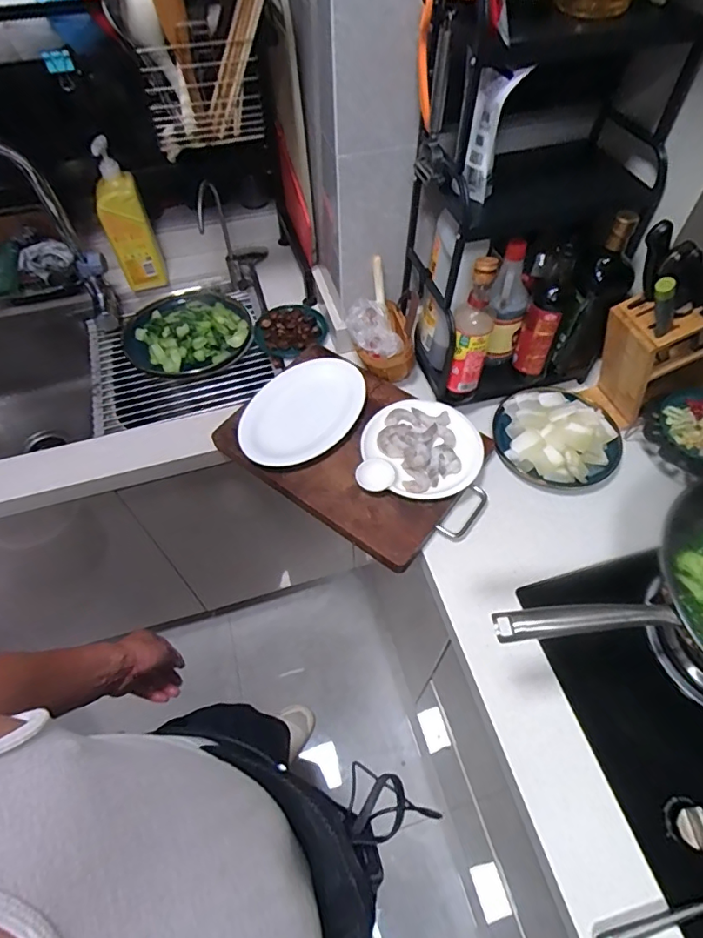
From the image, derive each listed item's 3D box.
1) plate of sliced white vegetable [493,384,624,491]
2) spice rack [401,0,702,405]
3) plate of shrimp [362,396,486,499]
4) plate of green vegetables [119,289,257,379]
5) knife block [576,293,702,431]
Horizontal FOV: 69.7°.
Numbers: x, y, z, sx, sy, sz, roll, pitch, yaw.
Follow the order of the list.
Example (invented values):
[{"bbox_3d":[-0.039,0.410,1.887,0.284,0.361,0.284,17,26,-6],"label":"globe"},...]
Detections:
[{"bbox_3d":[0.344,-0.061,0.847,0.205,0.045,0.185,38,65,23],"label":"plate of sliced white vegetable"},{"bbox_3d":[0.281,-0.367,0.744,0.342,0.503,0.262,-13,57,-7],"label":"spice rack"},{"bbox_3d":[0.115,-0.042,0.818,0.183,0.037,0.199,-1,56,1],"label":"plate of shrimp"},{"bbox_3d":[-0.341,-0.297,1.035,0.259,0.056,0.264,-21,58,-12],"label":"plate of green vegetables"},{"bbox_3d":[0.500,-0.181,0.821,0.183,0.232,0.102,-15,57,-8],"label":"knife block"}]

